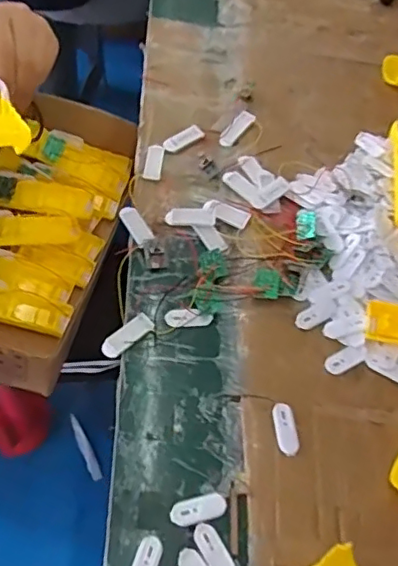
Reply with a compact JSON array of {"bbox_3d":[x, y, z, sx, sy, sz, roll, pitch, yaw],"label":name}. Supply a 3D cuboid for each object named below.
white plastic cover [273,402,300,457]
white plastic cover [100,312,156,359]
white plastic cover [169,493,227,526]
[{"bbox_3d":[0.084,0.141,0.558,0.021,0.006,0.051,-3,61,-13],"label":"white plastic cover"},{"bbox_3d":[-0.073,0.054,0.592,0.022,0.008,0.059,43,61,14],"label":"white plastic cover"},{"bbox_3d":[0.000,0.201,0.513,0.050,0.004,0.021,-10,62,-17],"label":"white plastic cover"}]

